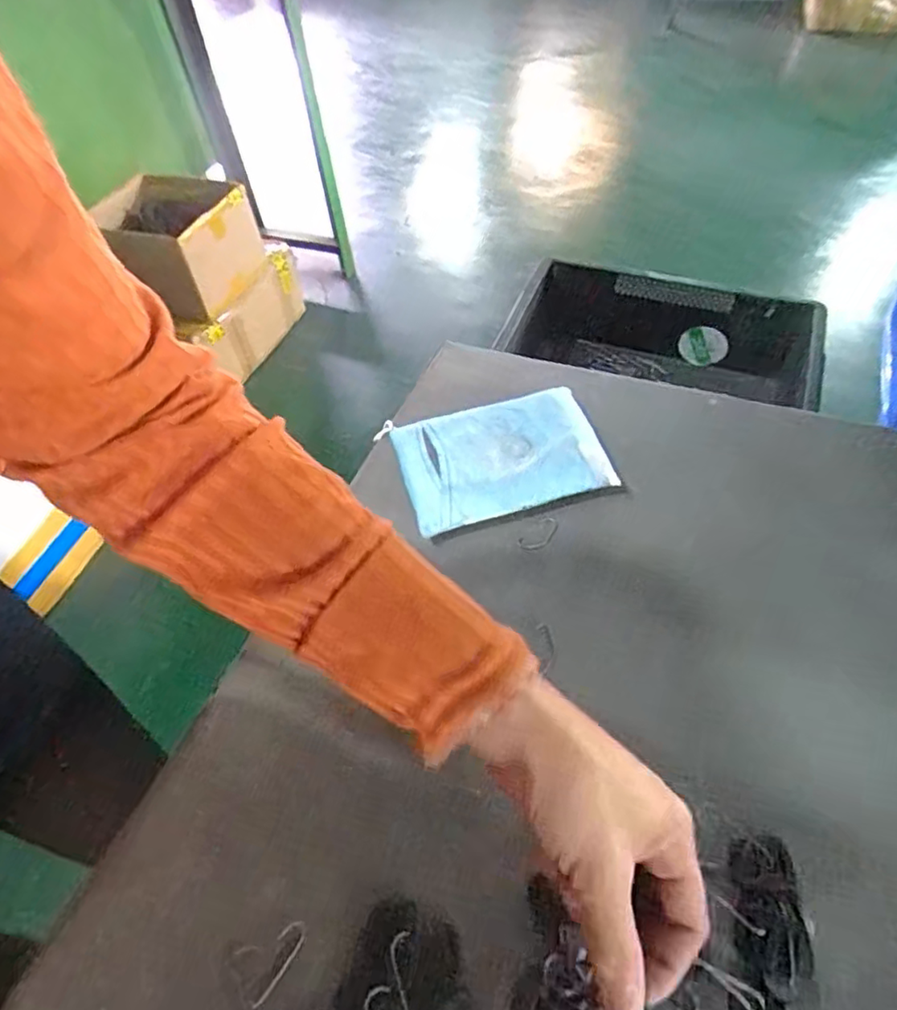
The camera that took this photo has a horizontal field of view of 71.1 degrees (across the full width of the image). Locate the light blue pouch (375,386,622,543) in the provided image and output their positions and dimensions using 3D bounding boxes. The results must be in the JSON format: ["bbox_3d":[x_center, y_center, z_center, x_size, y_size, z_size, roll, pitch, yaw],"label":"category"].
[{"bbox_3d":[0.038,-0.044,0.528,0.168,0.031,0.125,-14,52,-8],"label":"light blue pouch"}]

